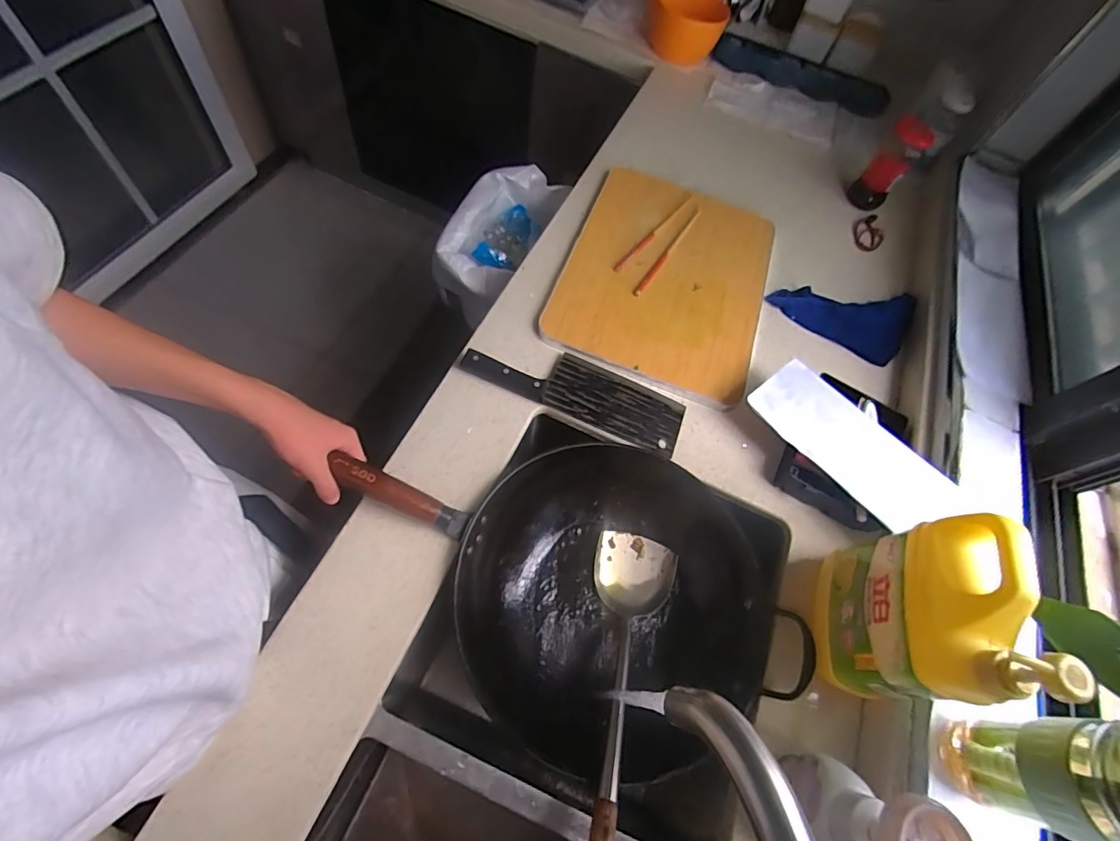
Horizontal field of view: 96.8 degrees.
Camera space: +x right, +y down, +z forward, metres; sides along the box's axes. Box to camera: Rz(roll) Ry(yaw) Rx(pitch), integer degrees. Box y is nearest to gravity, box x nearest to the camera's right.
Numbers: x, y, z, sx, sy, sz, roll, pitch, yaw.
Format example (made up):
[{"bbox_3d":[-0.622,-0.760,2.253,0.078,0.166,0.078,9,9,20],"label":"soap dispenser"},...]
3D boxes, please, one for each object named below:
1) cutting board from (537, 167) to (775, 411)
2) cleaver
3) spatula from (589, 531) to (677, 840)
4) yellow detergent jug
[{"bbox_3d":[0.162,-0.227,0.765,0.294,0.021,0.398,18,62,4],"label":"cutting board"},{"bbox_3d":[0.023,-0.043,0.656,0.290,0.018,0.086,24,63,-1],"label":"cleaver"},{"bbox_3d":[0.070,0.291,0.505,0.105,0.082,0.421,10,30,4],"label":"spatula"},{"bbox_3d":[0.325,0.167,0.454,0.074,0.220,0.151,16,61,0],"label":"yellow detergent jug"}]

